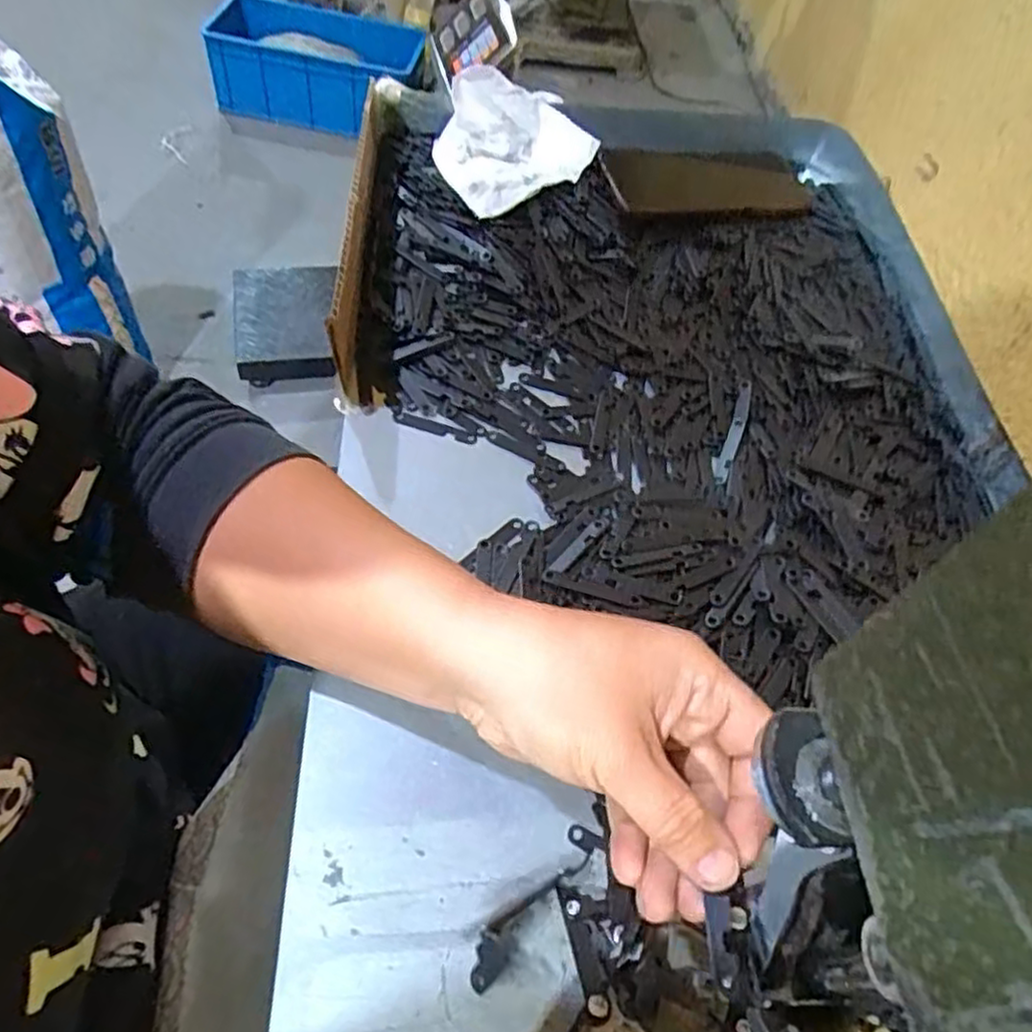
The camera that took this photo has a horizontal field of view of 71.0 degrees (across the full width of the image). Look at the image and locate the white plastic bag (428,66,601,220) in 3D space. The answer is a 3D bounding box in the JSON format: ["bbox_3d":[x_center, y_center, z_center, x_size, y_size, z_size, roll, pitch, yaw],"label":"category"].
[{"bbox_3d":[-0.002,-0.287,0.543,0.110,0.058,0.087,-27,62,-21],"label":"white plastic bag"}]

